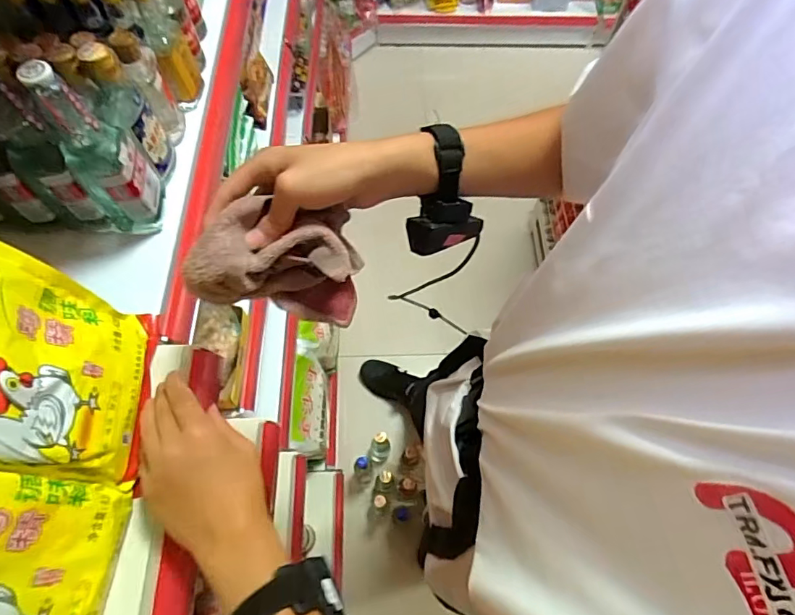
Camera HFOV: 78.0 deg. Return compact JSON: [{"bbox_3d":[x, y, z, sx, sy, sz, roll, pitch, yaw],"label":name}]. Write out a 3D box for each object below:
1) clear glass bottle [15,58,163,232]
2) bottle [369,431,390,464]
[{"bbox_3d":[-0.289,-0.152,0.479,0.051,0.185,0.056,-6,64,-4],"label":"clear glass bottle"},{"bbox_3d":[-0.057,0.417,1.450,0.068,0.186,0.064,-12,65,-7],"label":"bottle"}]

